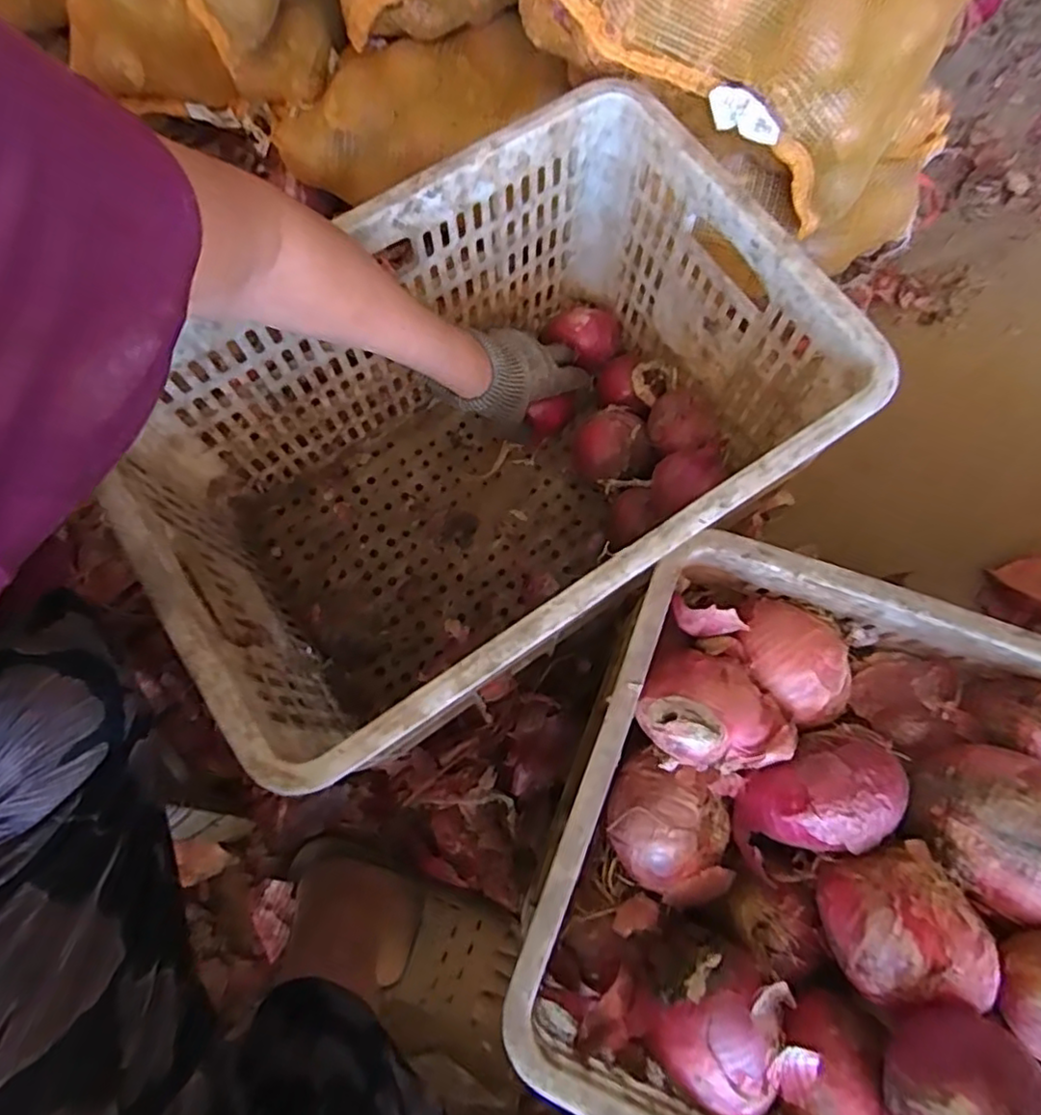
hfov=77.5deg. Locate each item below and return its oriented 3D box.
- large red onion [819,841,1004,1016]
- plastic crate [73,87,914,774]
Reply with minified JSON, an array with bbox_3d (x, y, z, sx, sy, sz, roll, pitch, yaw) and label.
[{"bbox_3d":[0.239,0.230,0.407,0.079,0.065,0.080,0,75,2],"label":"large red onion"},{"bbox_3d":[-0.031,-0.090,0.608,0.519,0.305,0.345,-33,80,-8],"label":"plastic crate"}]

